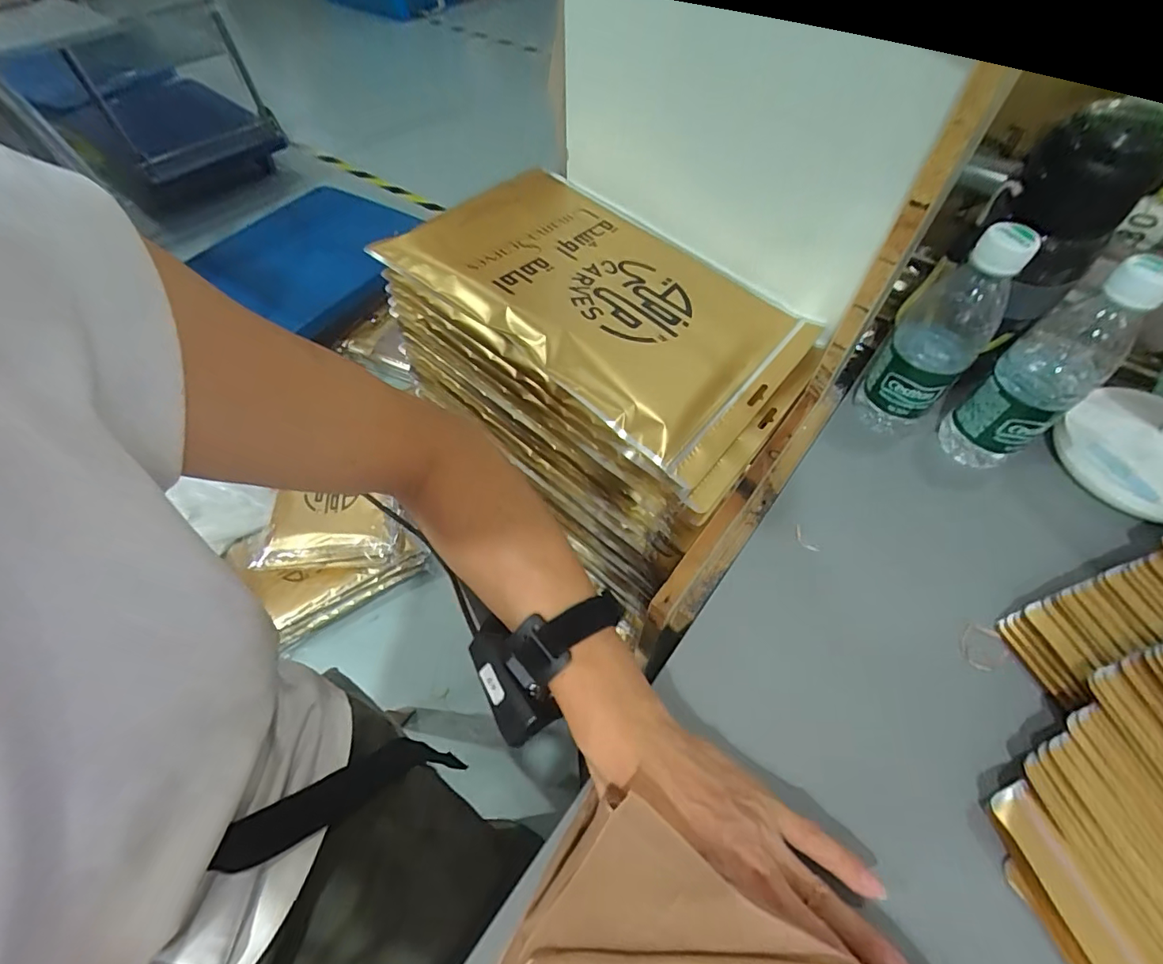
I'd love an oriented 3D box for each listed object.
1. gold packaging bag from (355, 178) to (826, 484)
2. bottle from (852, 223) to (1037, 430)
[{"bbox_3d":[0.019,-0.171,0.454,0.340,0.035,0.219,37,64,12],"label":"gold packaging bag"},{"bbox_3d":[0.285,-0.115,0.407,0.063,0.176,0.057,35,64,21],"label":"bottle"}]

